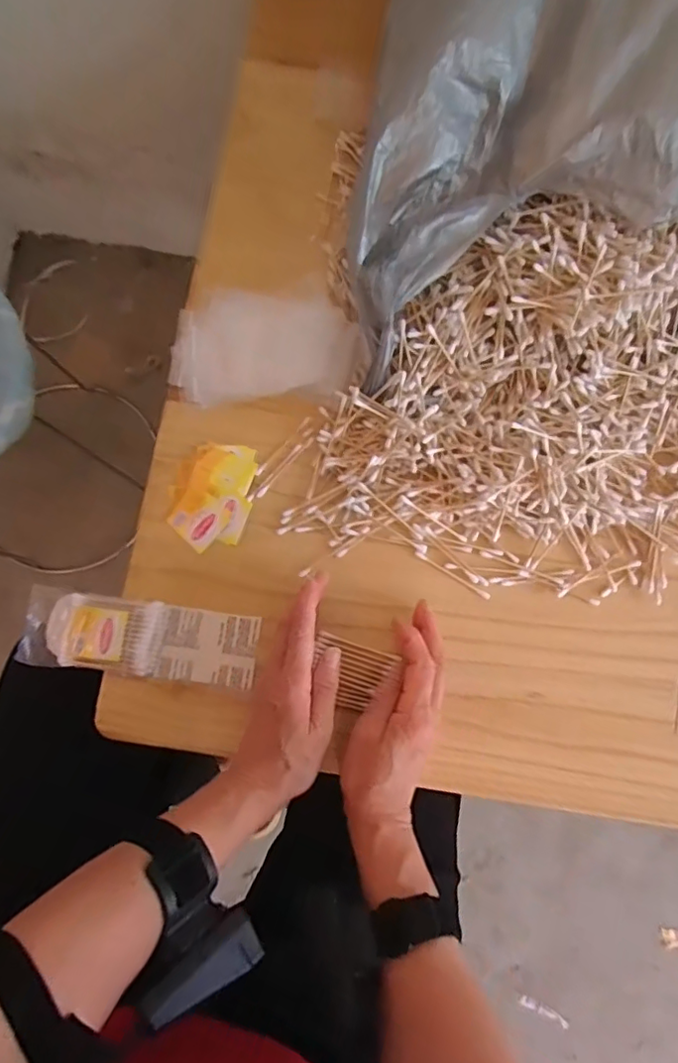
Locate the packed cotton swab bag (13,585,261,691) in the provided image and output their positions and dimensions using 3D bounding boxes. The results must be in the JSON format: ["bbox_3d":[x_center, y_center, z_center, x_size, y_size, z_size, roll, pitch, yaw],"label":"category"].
[{"bbox_3d":[-0.166,0.089,0.463,0.189,0.016,0.060,7,80,2],"label":"packed cotton swab bag"}]

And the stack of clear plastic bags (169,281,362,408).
[{"bbox_3d":[-0.067,-0.166,0.488,0.161,0.016,0.089,-5,80,0],"label":"stack of clear plastic bags"}]

